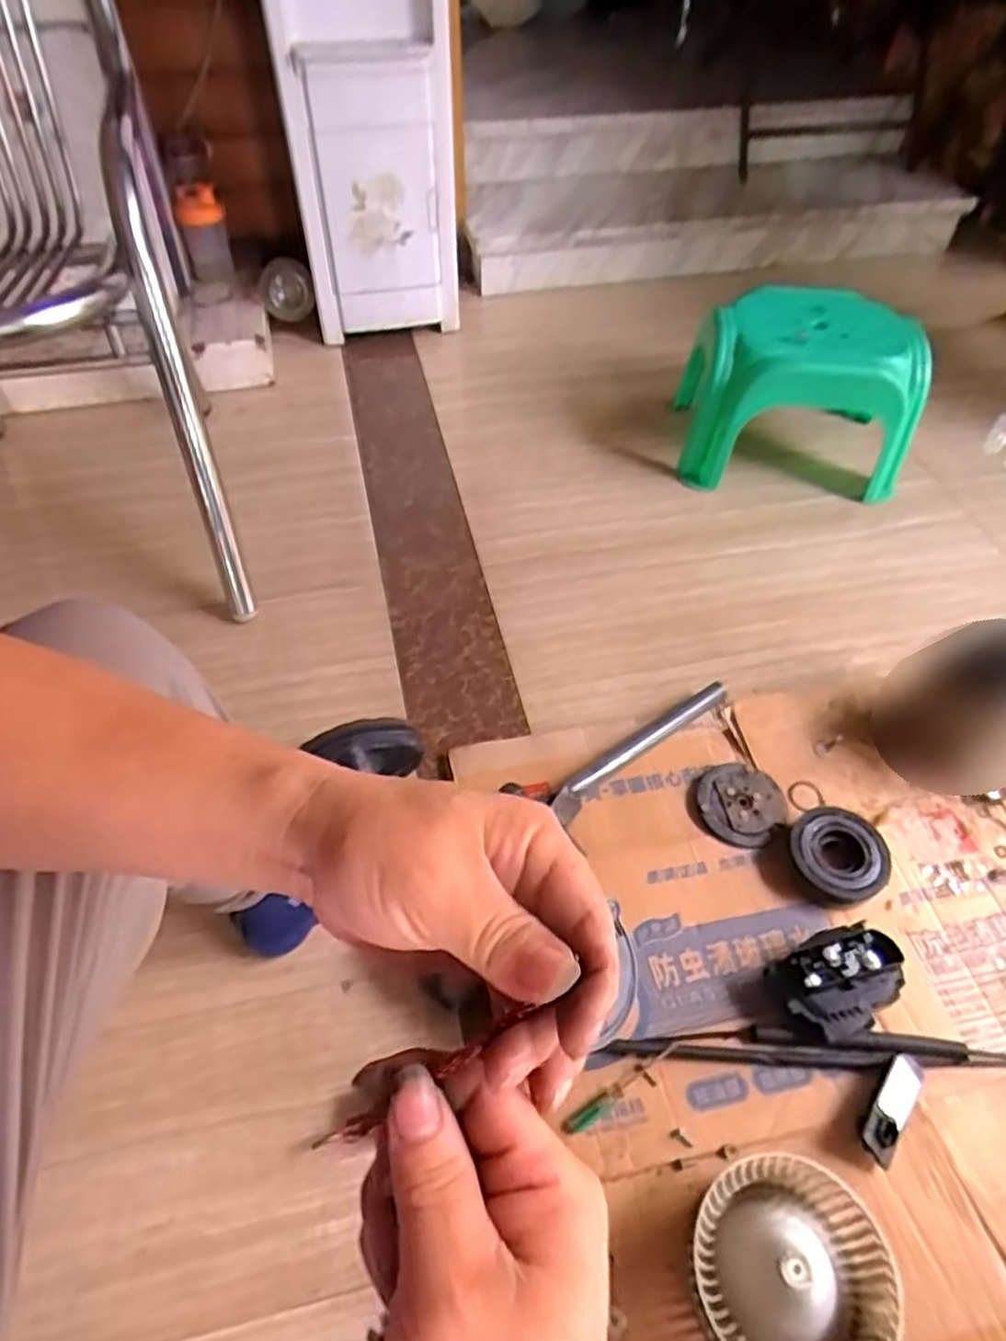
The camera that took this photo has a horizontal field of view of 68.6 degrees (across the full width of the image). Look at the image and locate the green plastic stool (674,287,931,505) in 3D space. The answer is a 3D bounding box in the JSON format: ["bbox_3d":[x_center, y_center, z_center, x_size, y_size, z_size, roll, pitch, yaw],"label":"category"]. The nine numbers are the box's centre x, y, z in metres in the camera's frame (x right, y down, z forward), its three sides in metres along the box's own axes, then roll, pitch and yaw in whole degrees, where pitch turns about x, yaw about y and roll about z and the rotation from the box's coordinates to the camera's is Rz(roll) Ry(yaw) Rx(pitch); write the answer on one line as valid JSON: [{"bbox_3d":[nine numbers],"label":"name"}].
[{"bbox_3d":[0.513,-0.483,1.291,0.353,0.245,0.286,7,52,5],"label":"green plastic stool"}]

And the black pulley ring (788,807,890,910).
[{"bbox_3d":[0.372,0.204,0.816,0.095,0.035,0.101,0,52,0],"label":"black pulley ring"}]

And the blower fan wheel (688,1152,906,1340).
[{"bbox_3d":[0.219,0.458,0.565,0.139,0.060,0.138,0,52,0],"label":"blower fan wheel"}]

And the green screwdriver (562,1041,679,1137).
[{"bbox_3d":[0.112,0.382,0.674,0.127,0.009,0.017,-25,56,-18],"label":"green screwdriver"}]

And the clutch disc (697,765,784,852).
[{"bbox_3d":[0.275,0.156,0.859,0.095,0.017,0.099,0,52,0],"label":"clutch disc"}]

